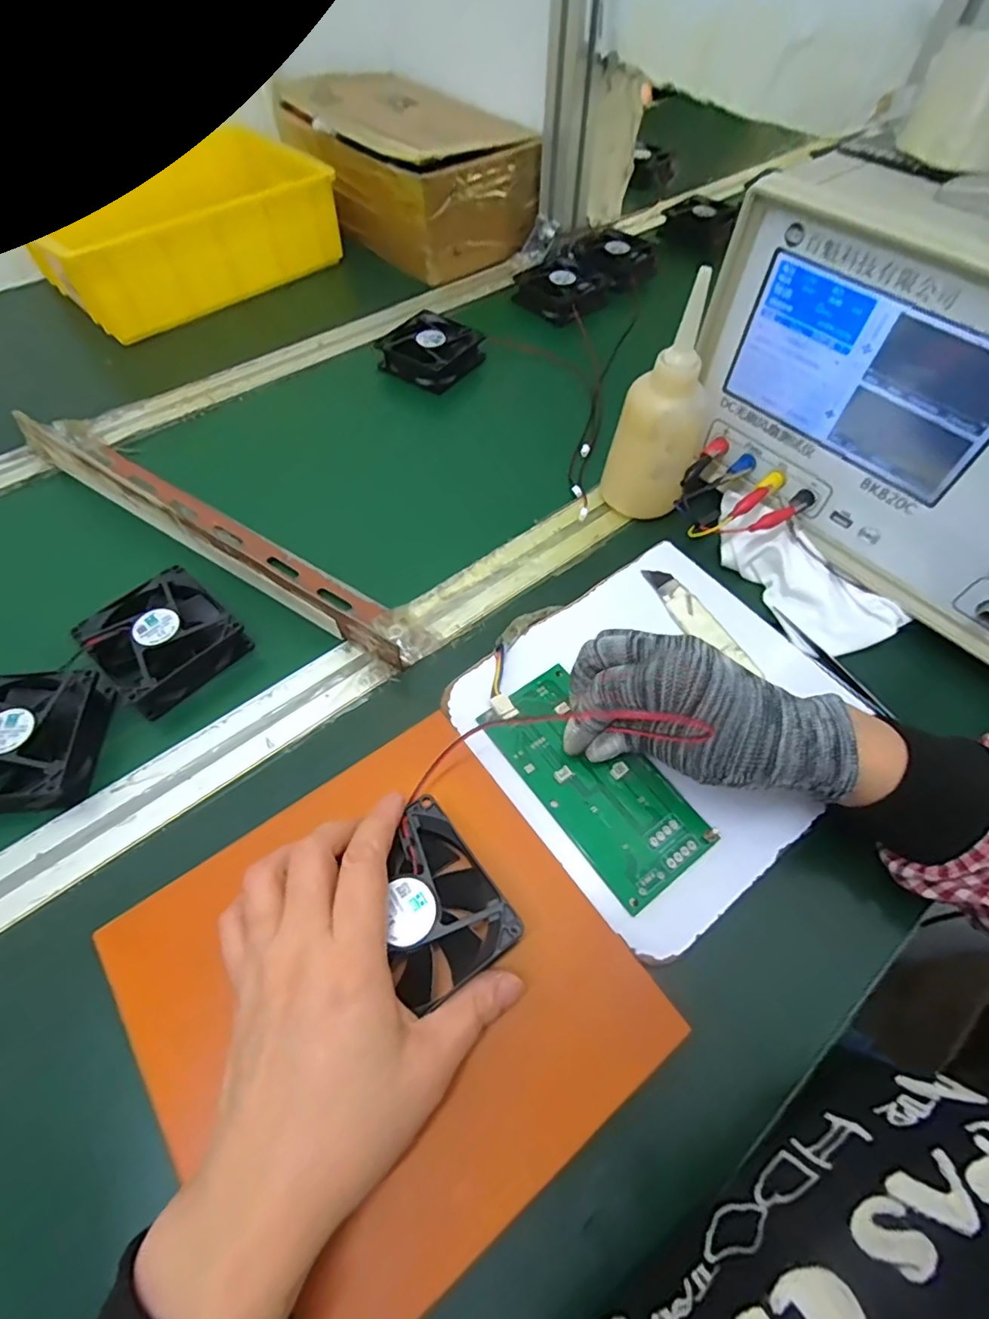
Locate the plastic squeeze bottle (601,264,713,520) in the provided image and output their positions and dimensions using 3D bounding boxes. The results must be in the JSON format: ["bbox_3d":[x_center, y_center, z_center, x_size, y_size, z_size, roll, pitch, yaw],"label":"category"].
[{"bbox_3d":[0.121,-0.175,0.402,0.062,0.148,0.070,22,61,13],"label":"plastic squeeze bottle"}]

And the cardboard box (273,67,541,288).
[{"bbox_3d":[-0.102,-0.573,0.669,0.185,0.114,0.284,-36,65,-20],"label":"cardboard box"}]

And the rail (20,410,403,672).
[{"bbox_3d":[-0.215,-0.099,0.420,0.383,0.034,0.050,30,63,17],"label":"rail"}]

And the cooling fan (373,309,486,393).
[{"bbox_3d":[-0.064,-0.306,0.557,0.082,0.027,0.076,30,63,17],"label":"cooling fan"}]

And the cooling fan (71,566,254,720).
[{"bbox_3d":[-0.219,-0.017,0.373,0.084,0.023,0.078,40,66,22],"label":"cooling fan"}]

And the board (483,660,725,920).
[{"bbox_3d":[0.054,0.066,0.318,0.063,0.009,0.132,-35,66,-20],"label":"board"}]

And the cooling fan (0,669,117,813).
[{"bbox_3d":[-0.280,0.047,0.333,0.084,0.026,0.082,-3,58,-2],"label":"cooling fan"}]

